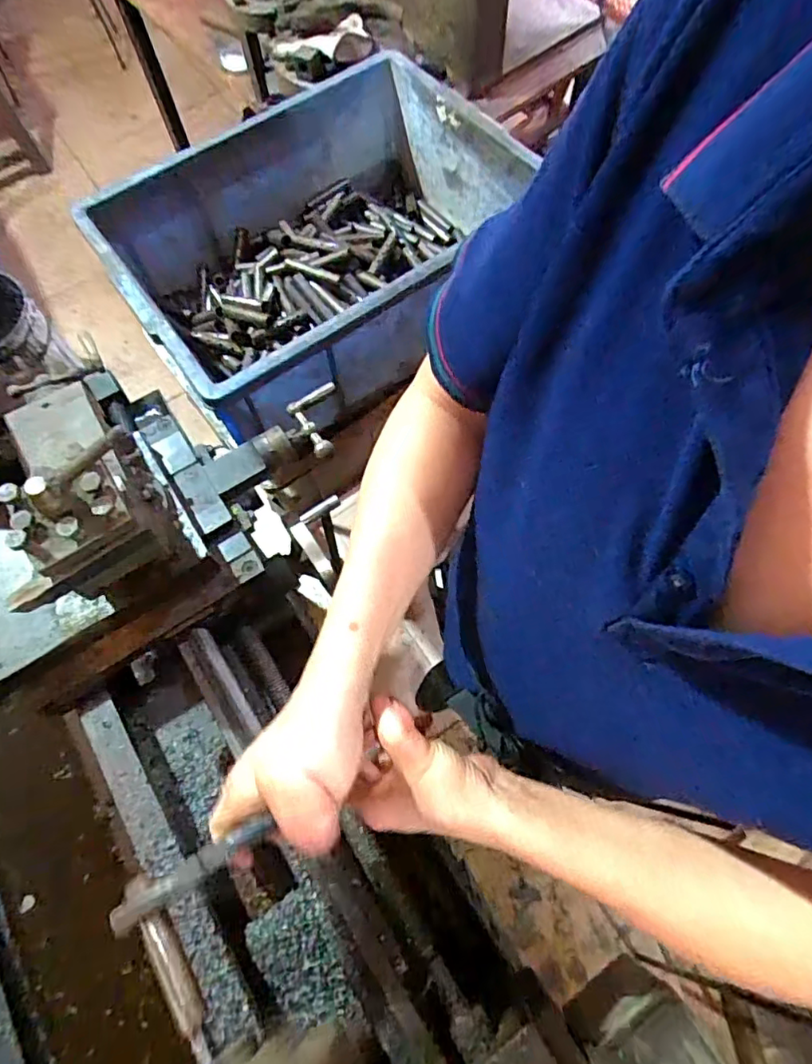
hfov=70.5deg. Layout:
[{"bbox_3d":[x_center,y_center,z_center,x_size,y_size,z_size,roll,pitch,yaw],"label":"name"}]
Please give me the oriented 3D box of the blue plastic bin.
[{"bbox_3d":[-0.107,-0.359,0.737,0.468,0.163,0.367,-35,70,-11],"label":"blue plastic bin"}]

